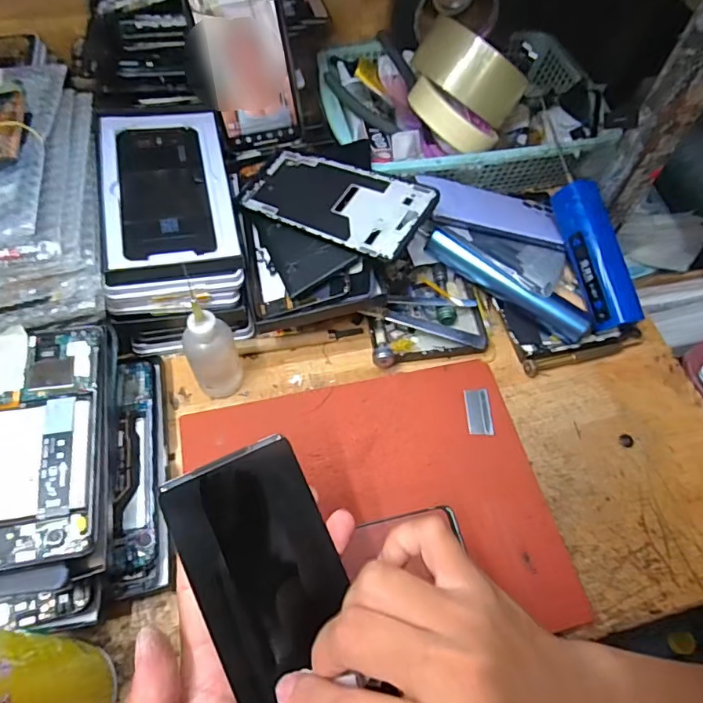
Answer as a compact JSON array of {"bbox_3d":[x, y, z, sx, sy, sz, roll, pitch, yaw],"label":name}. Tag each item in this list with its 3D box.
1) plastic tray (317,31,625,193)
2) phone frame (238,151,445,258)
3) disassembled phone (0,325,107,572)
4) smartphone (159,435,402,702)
[{"bbox_3d":[0.109,-0.238,0.528,0.272,0.064,0.197,-8,61,-7],"label":"plastic tray"},{"bbox_3d":[-0.015,-0.124,0.416,0.161,0.004,0.070,26,72,27],"label":"phone frame"},{"bbox_3d":[-0.198,0.053,0.324,0.071,0.014,0.154,-8,61,-7],"label":"disassembled phone"},{"bbox_3d":[-0.033,0.127,0.253,0.069,0.006,0.158,-20,82,-28],"label":"smartphone"}]

